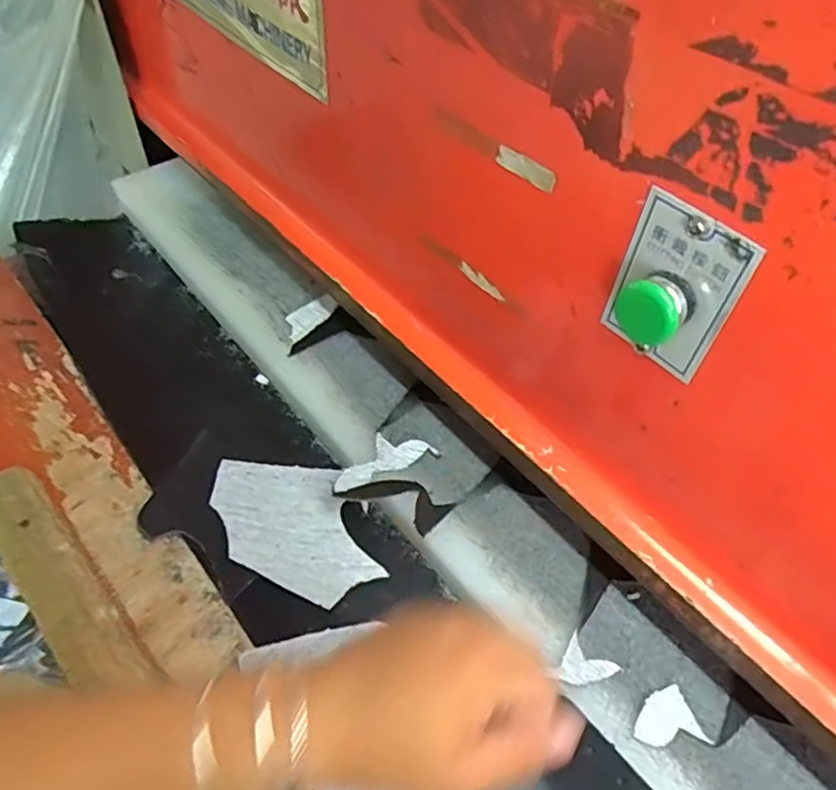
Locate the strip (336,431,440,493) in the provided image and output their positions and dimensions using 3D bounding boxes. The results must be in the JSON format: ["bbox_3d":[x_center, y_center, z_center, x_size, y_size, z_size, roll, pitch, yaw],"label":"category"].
[{"bbox_3d":[-0.030,0.049,0.523,0.088,0.011,0.036,-19,55,-17],"label":"strip"}]

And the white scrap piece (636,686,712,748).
[{"bbox_3d":[0.158,0.209,0.415,0.042,0.004,0.036,-15,54,-15],"label":"white scrap piece"}]

